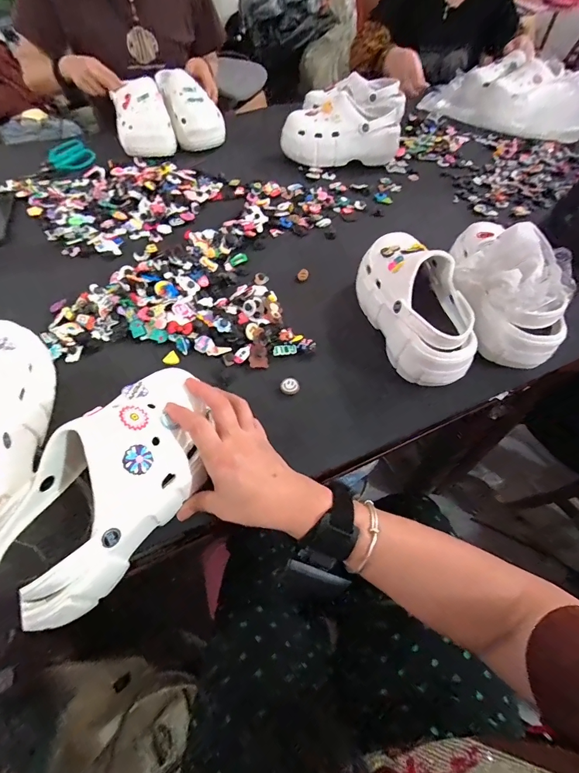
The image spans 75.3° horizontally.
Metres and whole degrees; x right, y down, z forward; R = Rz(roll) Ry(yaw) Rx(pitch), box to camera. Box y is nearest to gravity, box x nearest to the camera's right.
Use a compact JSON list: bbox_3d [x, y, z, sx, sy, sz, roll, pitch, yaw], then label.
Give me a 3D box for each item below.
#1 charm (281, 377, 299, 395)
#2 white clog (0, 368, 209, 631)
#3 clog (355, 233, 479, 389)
[{"bbox_3d":[0.001,-0.001,0.483,0.025,0.009,0.021,26,57,14],"label":"charm"},{"bbox_3d":[-0.157,0.080,0.342,0.105,0.086,0.219,33,59,19],"label":"white clog"},{"bbox_3d":[0.166,-0.115,0.509,0.092,0.104,0.231,-8,55,-9],"label":"clog"}]

